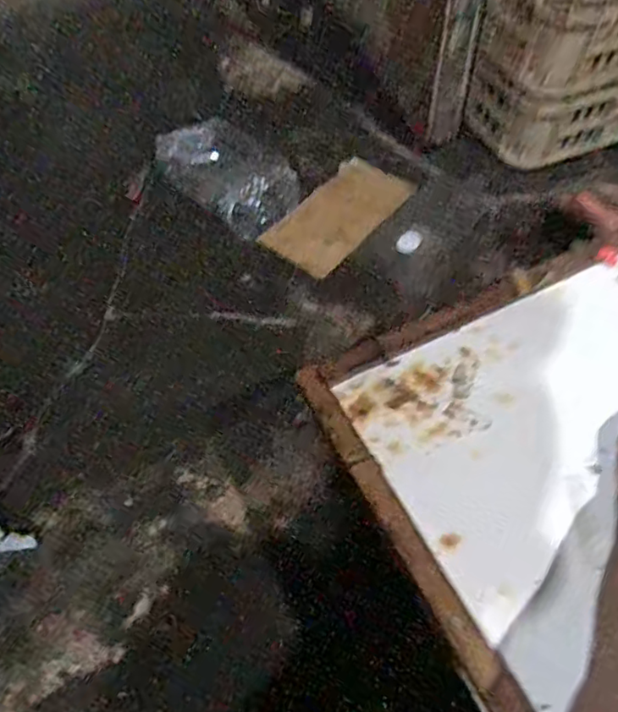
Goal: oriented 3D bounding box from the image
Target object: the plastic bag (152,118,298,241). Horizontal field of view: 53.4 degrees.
[{"bbox_3d":[-0.123,-0.274,0.926,0.216,0.024,0.164,36,57,2],"label":"plastic bag"}]

